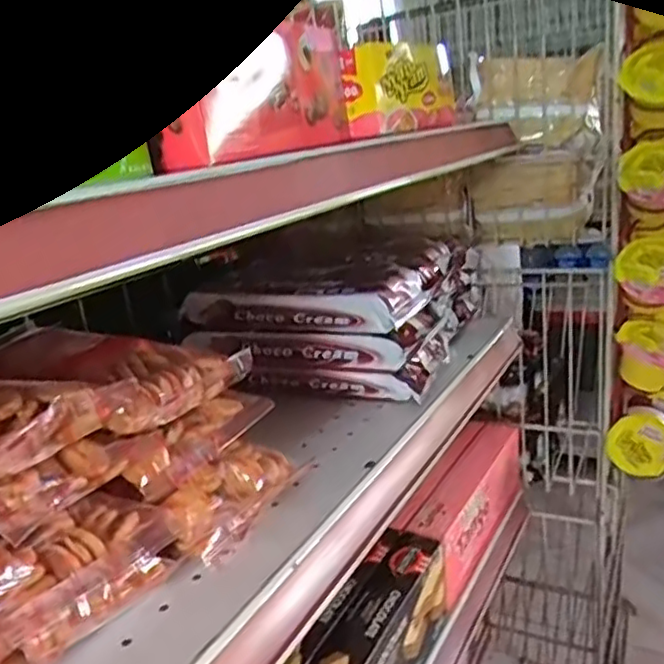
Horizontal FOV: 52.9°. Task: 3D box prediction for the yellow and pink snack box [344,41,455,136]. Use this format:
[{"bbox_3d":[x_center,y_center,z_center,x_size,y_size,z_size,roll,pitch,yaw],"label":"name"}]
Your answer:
[{"bbox_3d":[0.063,-0.216,0.592,0.037,0.072,0.129,5,19,36],"label":"yellow and pink snack box"}]

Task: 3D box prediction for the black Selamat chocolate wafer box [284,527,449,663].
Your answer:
[{"bbox_3d":[0.023,0.234,0.486,0.053,0.070,0.212,2,18,29],"label":"black Selamat chocolate wafer box"}]

